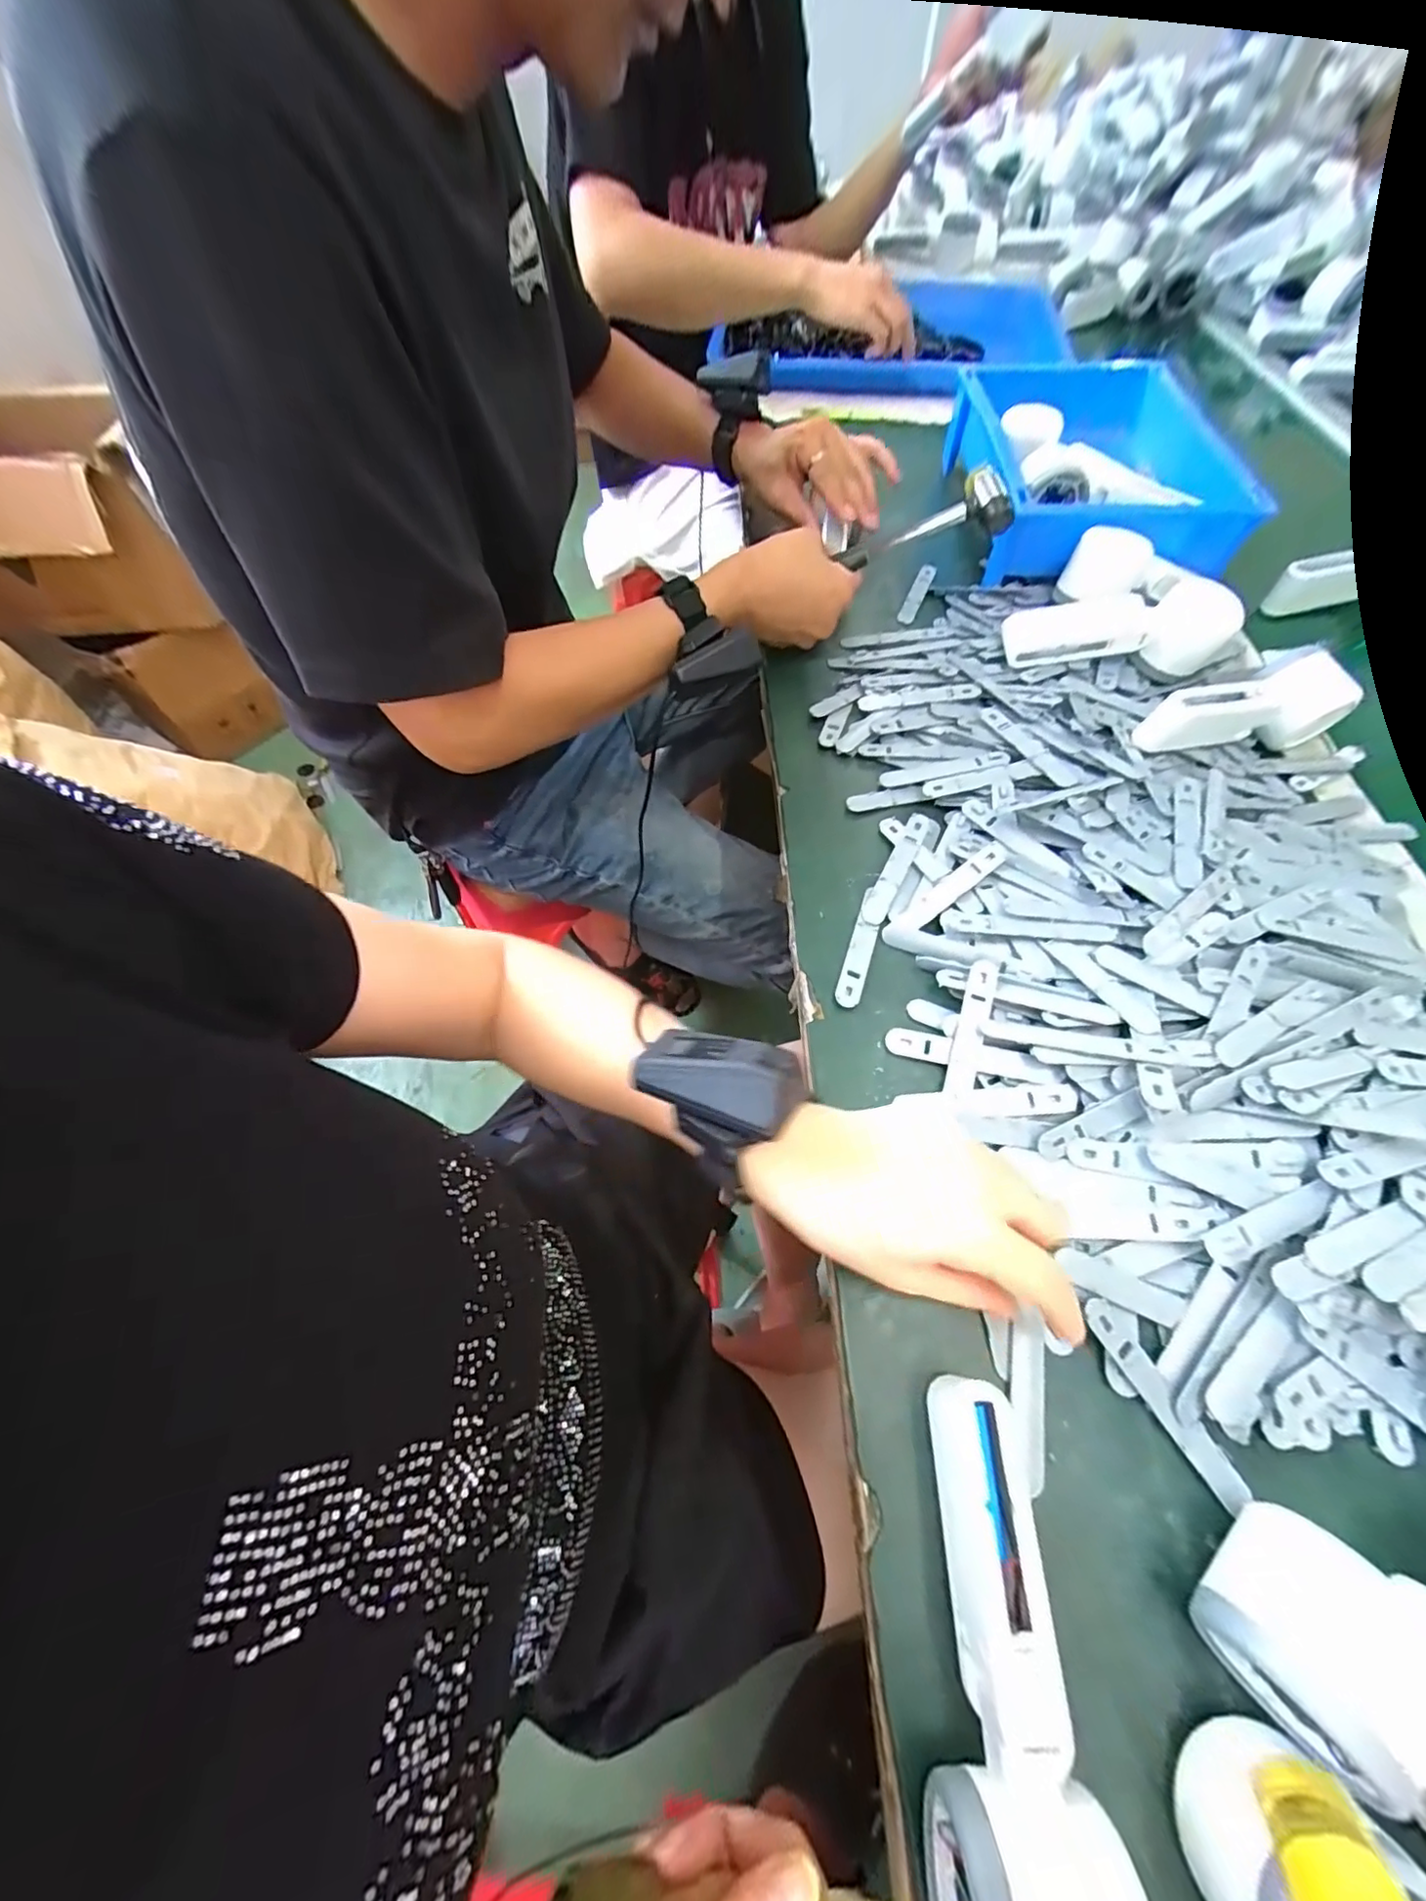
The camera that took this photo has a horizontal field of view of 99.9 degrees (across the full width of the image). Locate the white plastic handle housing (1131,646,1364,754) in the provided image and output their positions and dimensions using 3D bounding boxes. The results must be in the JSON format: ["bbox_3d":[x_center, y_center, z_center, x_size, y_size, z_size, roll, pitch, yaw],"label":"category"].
[{"bbox_3d":[0.388,-0.178,0.446,0.158,0.051,0.049,-12,62,-8],"label":"white plastic handle housing"}]

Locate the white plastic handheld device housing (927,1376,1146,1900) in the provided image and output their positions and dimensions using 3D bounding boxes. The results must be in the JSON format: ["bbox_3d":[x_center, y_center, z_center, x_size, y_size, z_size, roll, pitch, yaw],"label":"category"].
[{"bbox_3d":[0.097,0.258,0.216,0.053,0.050,0.164,-3,61,-3],"label":"white plastic handheld device housing"}]

